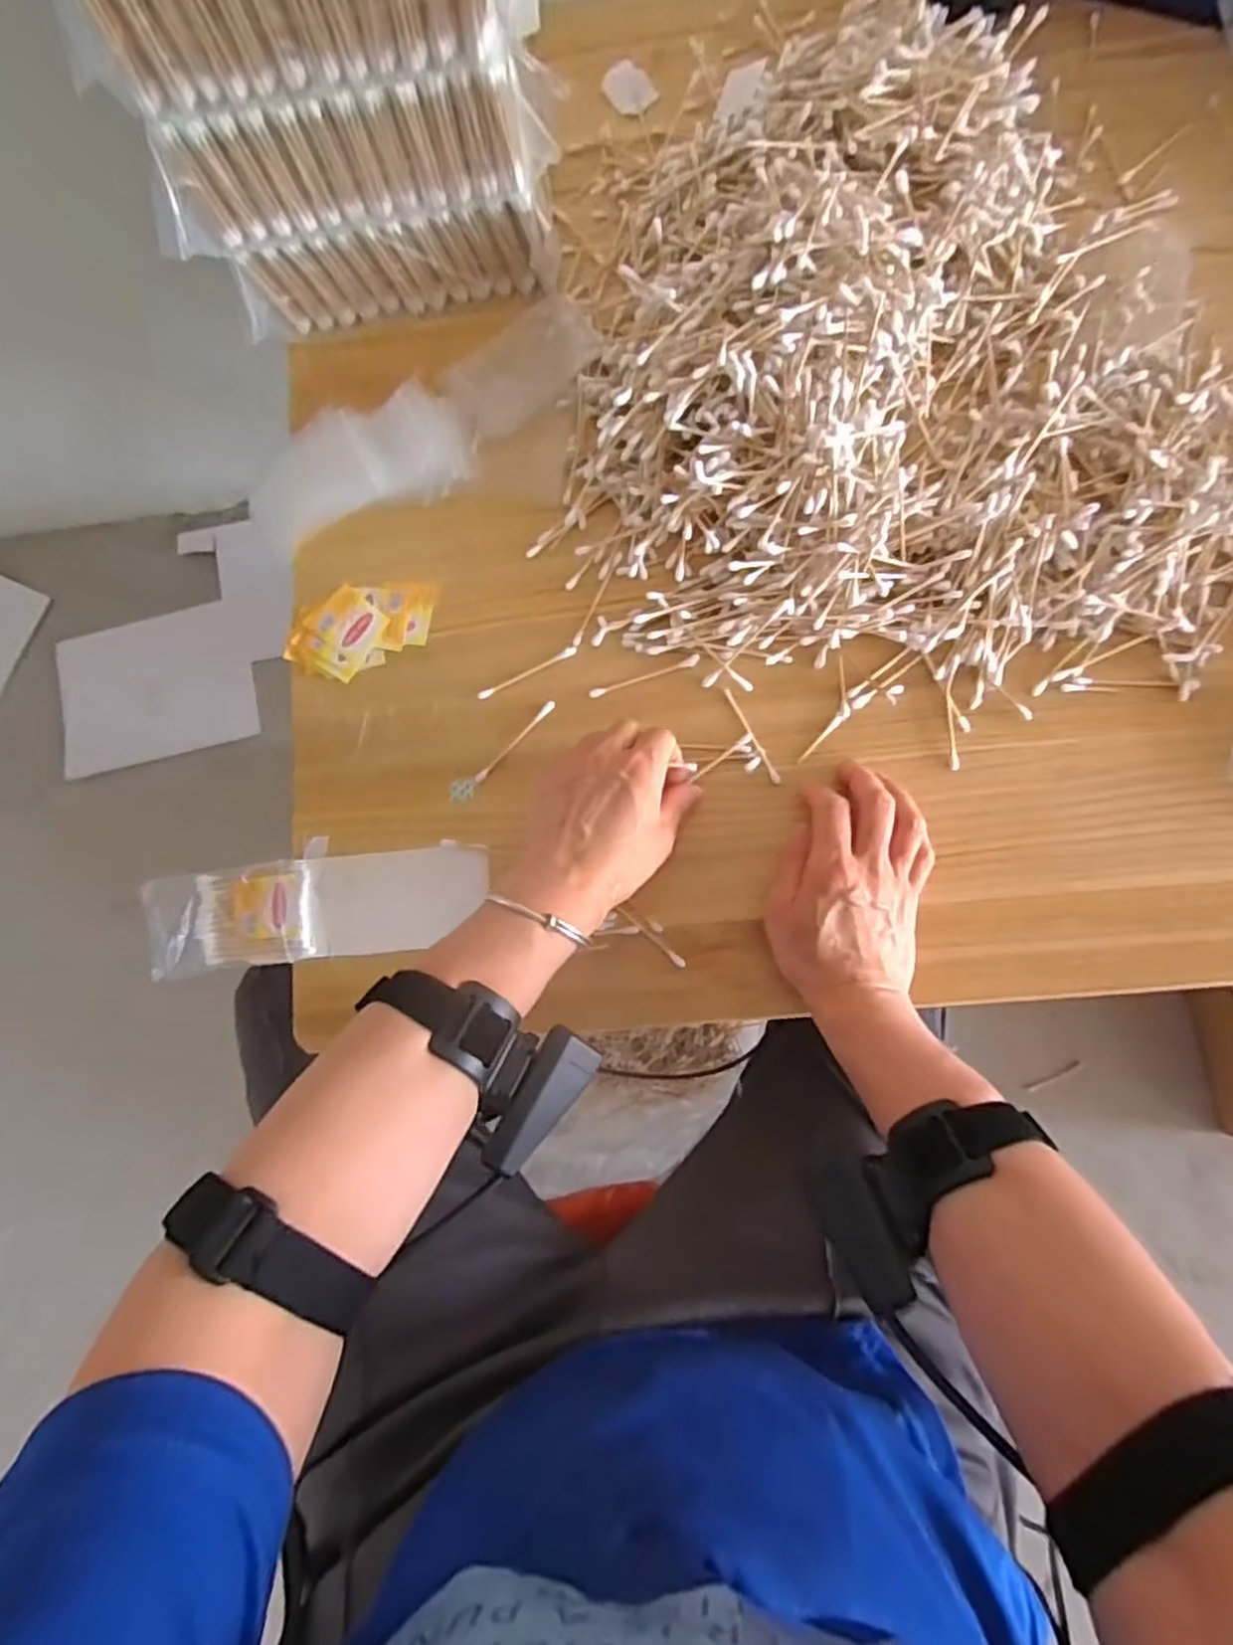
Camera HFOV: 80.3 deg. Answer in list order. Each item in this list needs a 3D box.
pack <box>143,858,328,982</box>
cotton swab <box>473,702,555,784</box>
[{"bbox_3d":[-0.249,0.062,0.472,0.110,0.014,0.063,-9,82,5],"label":"pack"},{"bbox_3d":[-0.066,-0.053,0.478,0.007,0.004,0.071,44,89,9],"label":"cotton swab"}]

